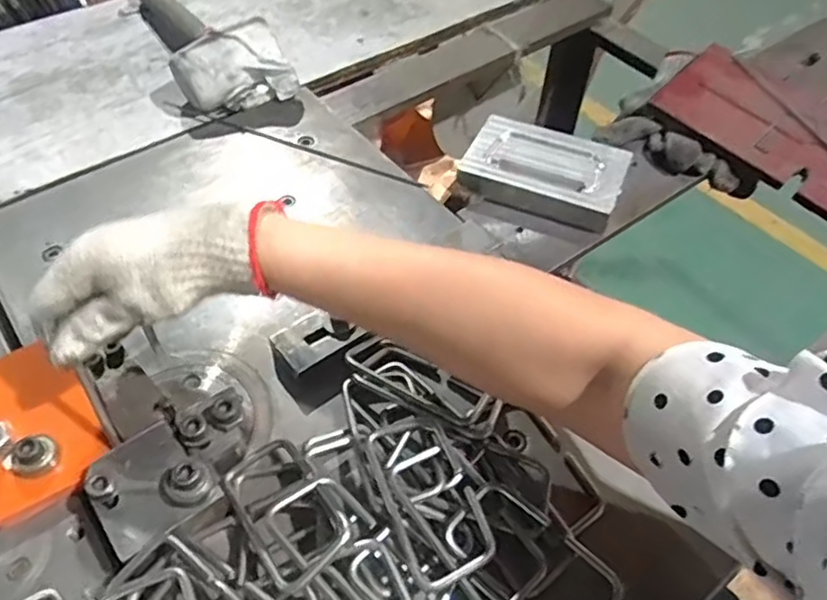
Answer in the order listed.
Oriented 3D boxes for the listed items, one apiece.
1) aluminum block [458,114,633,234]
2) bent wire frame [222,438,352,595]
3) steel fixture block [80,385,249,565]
[{"bbox_3d":[0.121,-0.121,0.602,0.145,0.034,0.100,21,53,16],"label":"aluminum block"},{"bbox_3d":[-0.078,0.123,0.390,0.050,0.010,0.102,-36,43,-16],"label":"bent wire frame"},{"bbox_3d":[-0.145,0.104,0.405,0.107,0.041,0.070,-33,58,-25],"label":"steel fixture block"}]

